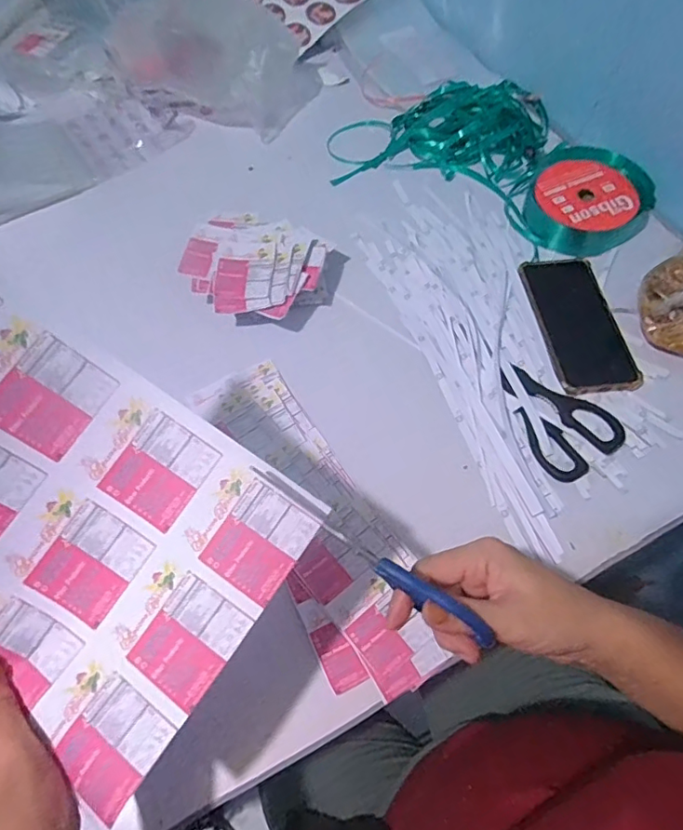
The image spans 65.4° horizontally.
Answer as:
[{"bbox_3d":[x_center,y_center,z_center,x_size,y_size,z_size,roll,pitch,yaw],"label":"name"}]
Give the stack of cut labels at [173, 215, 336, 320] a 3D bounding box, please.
[{"bbox_3d":[-0.095,-0.166,0.590,0.153,0.045,0.150,9,64,7],"label":"stack of cut labels"}]

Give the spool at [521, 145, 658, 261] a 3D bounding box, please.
[{"bbox_3d":[0.287,-0.250,0.614,0.135,0.046,0.123,-1,63,2],"label":"spool"}]

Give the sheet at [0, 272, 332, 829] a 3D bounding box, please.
[{"bbox_3d":[-0.153,0.053,0.256,0.118,0.254,0.203,4,56,42],"label":"sheet"}]

